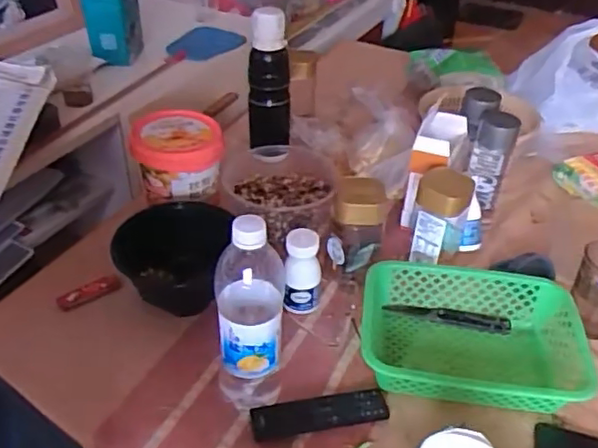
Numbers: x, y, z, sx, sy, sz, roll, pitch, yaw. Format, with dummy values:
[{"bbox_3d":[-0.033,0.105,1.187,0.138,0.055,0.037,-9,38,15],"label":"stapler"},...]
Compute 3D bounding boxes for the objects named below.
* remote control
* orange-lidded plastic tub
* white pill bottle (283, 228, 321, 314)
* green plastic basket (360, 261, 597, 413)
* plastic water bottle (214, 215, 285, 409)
[{"bbox_3d":[0.024,0.204,0.641,0.145,0.015,0.036,-5,39,-9],"label":"remote control"},{"bbox_3d":[-0.178,-0.099,0.895,0.125,0.089,0.133,1,38,-1],"label":"orange-lidded plastic tub"},{"bbox_3d":[0.005,0.060,0.751,0.041,0.108,0.044,7,39,6],"label":"white pill bottle"},{"bbox_3d":[0.205,0.139,0.711,0.249,0.068,0.184,6,38,5],"label":"green plastic basket"},{"bbox_3d":[-0.049,0.092,0.601,0.067,0.237,0.063,-3,38,-6],"label":"plastic water bottle"}]

